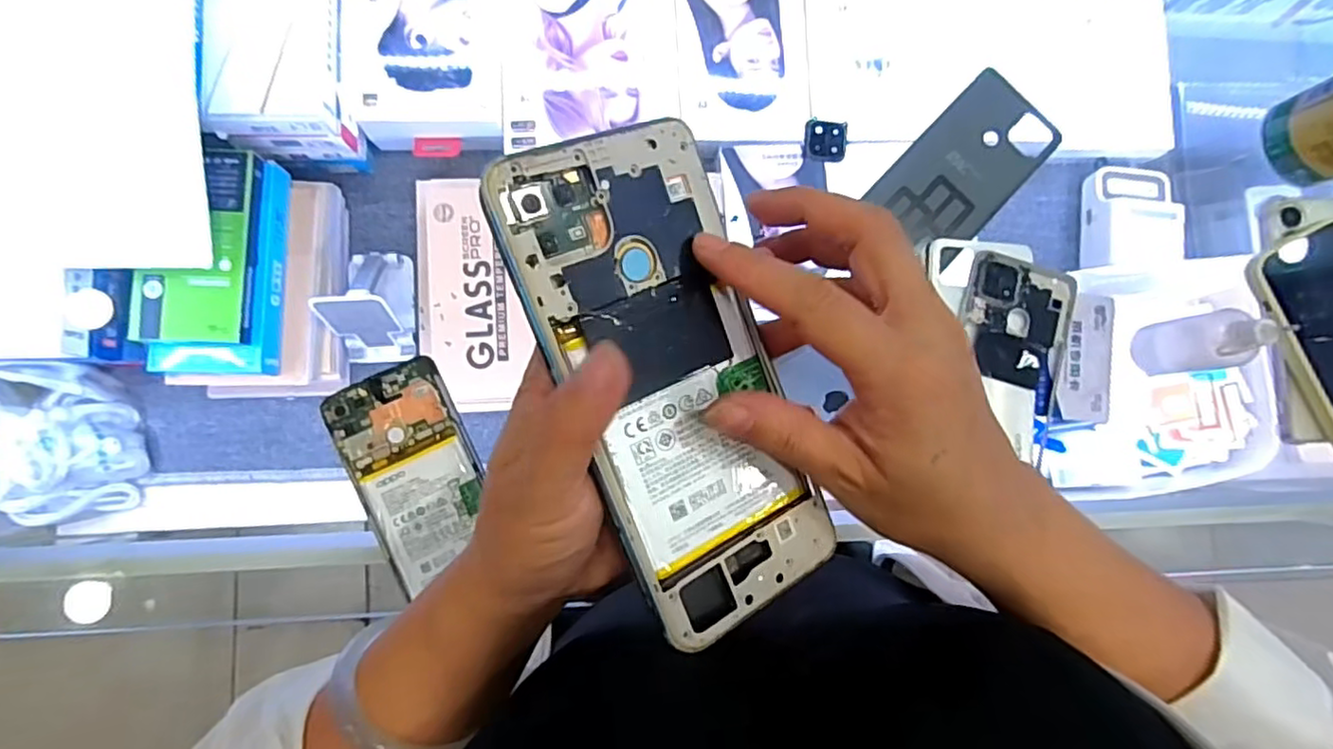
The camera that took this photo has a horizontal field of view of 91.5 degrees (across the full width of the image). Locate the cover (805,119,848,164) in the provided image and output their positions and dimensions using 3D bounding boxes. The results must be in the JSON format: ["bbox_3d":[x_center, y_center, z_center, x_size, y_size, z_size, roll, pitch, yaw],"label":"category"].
[{"bbox_3d":[0.106,-0.156,0.434,0.026,0.009,0.026,7,86,-4],"label":"cover"}]

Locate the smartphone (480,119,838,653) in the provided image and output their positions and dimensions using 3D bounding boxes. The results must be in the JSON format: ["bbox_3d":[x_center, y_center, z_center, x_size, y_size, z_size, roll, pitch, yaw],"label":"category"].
[{"bbox_3d":[0.004,0.003,0.212,0.073,0.006,0.161,-25,99,-26],"label":"smartphone"}]

